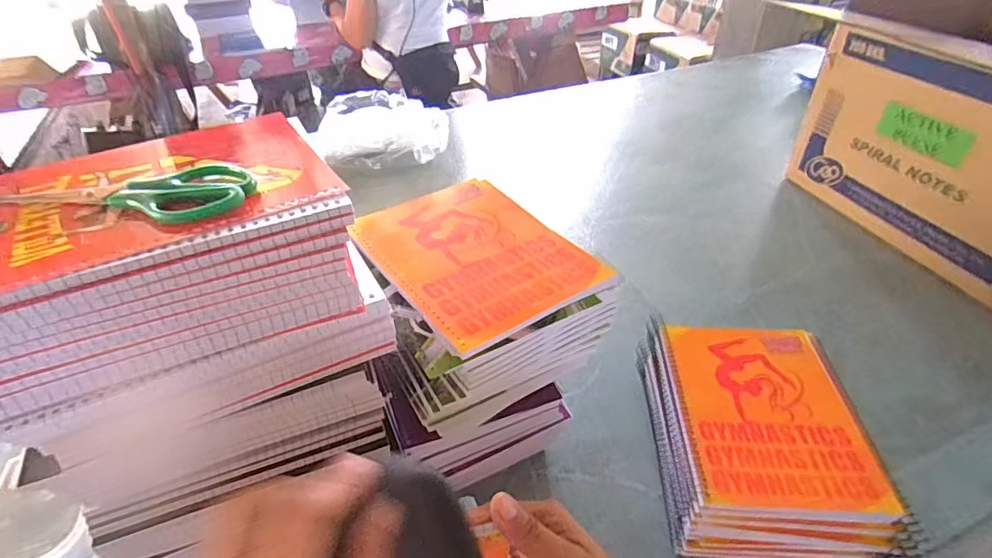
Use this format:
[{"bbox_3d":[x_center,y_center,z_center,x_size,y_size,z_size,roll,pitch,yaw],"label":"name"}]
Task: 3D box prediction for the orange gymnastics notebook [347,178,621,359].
[{"bbox_3d":[-0.021,-0.027,0.433,0.147,0.009,0.200,-23,44,-24],"label":"orange gymnastics notebook"}]

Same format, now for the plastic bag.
[{"bbox_3d":[-0.254,-0.346,1.171,0.291,0.059,0.299,-13,40,-14],"label":"plastic bag"}]

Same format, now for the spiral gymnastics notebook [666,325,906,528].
[{"bbox_3d":[0.244,0.114,0.473,0.150,0.011,0.198,2,39,4],"label":"spiral gymnastics notebook"}]

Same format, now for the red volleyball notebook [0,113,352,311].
[{"bbox_3d":[-0.206,-0.054,0.307,0.196,0.011,0.154,-21,43,-23],"label":"red volleyball notebook"}]

